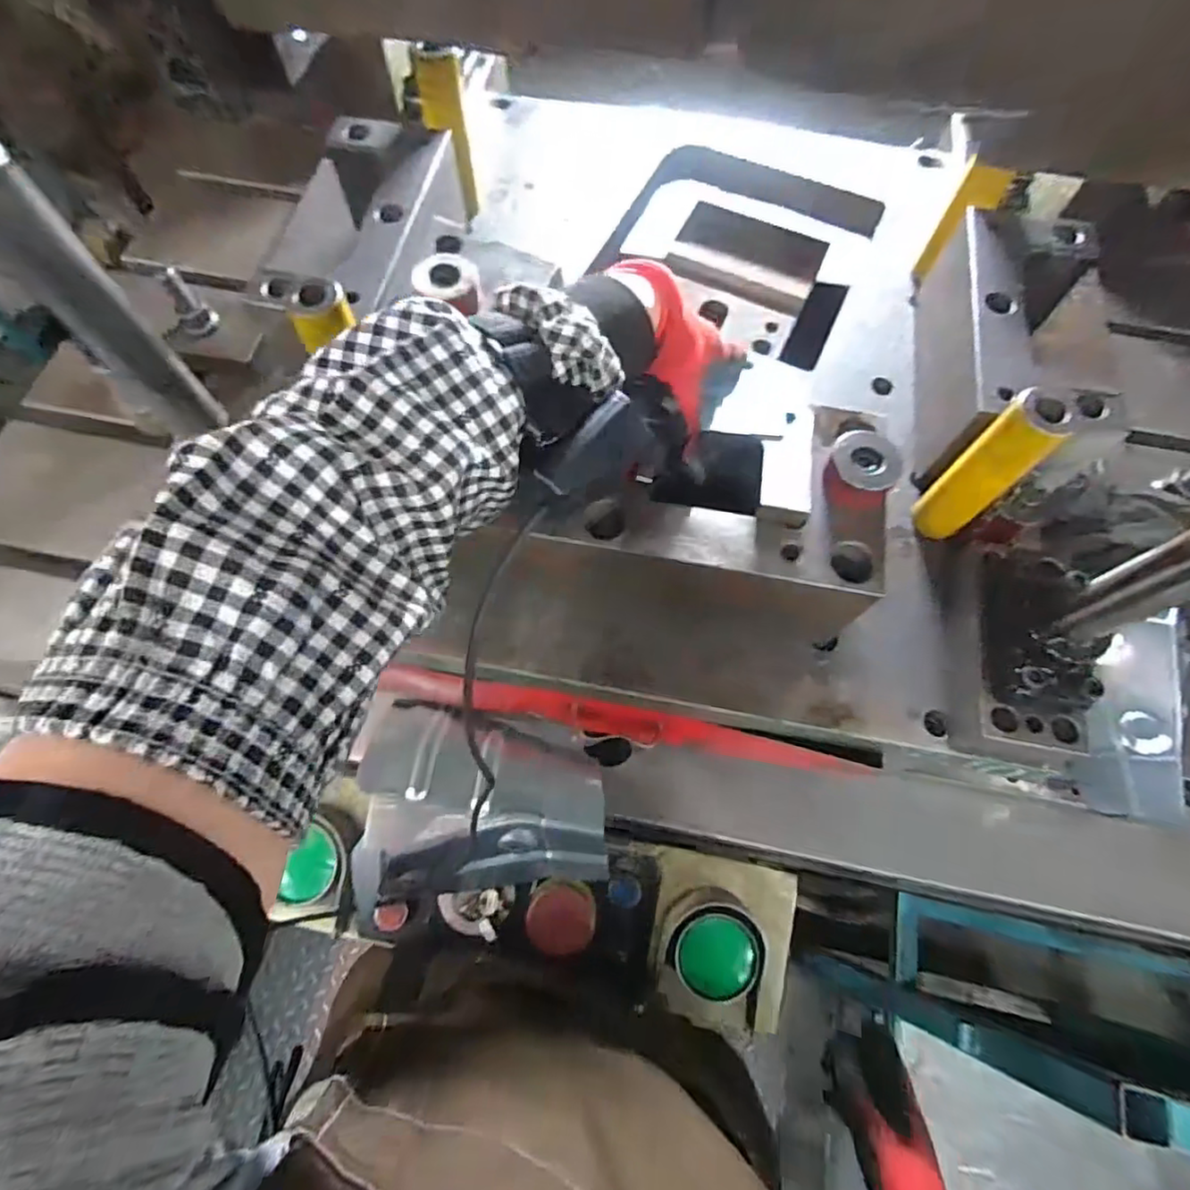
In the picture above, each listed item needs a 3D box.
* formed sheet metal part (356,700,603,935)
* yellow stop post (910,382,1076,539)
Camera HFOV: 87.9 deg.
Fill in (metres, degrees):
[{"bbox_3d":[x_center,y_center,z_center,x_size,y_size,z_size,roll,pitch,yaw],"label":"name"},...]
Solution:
[{"bbox_3d":[-0.089,0.167,0.526,0.189,0.083,0.158,-6,67,-3],"label":"formed sheet metal part"},{"bbox_3d":[0.284,-0.088,0.449,0.032,0.138,0.039,-25,69,-10],"label":"yellow stop post"}]

